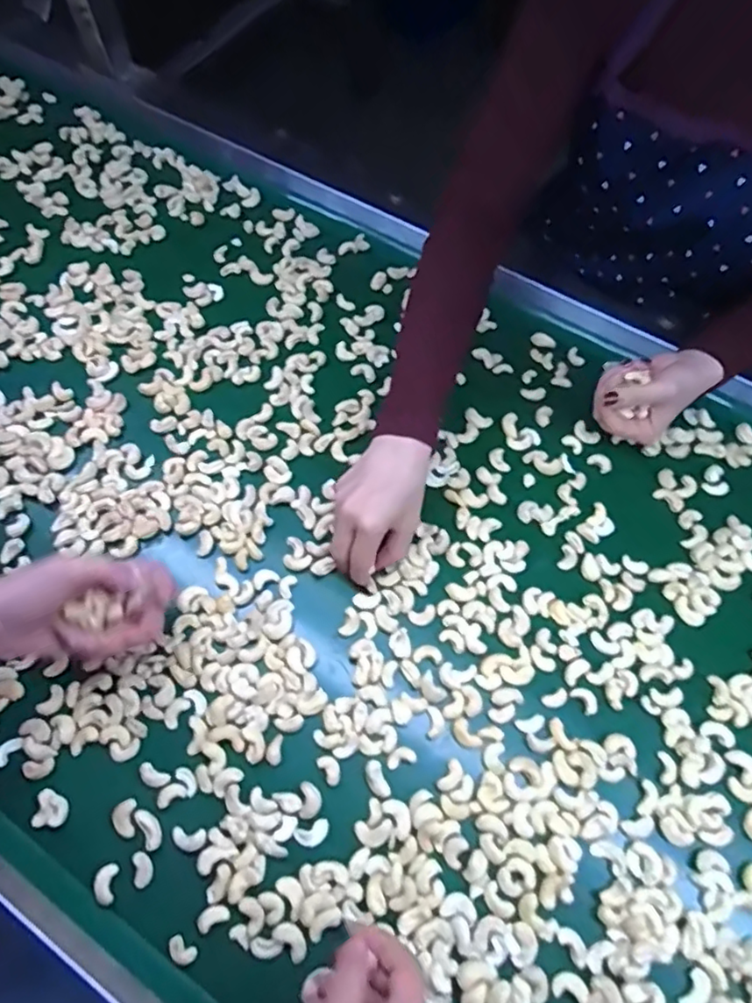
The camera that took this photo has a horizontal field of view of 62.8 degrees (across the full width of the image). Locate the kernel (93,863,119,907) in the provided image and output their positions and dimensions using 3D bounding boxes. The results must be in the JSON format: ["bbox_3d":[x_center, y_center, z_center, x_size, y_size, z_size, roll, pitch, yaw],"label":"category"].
[{"bbox_3d":[-0.191,0.270,0.434,0.015,0.005,0.025,2,62,-1],"label":"kernel"}]

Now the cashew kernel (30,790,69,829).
[{"bbox_3d":[-0.239,0.226,0.452,0.023,0.007,0.024,7,62,2],"label":"cashew kernel"}]

